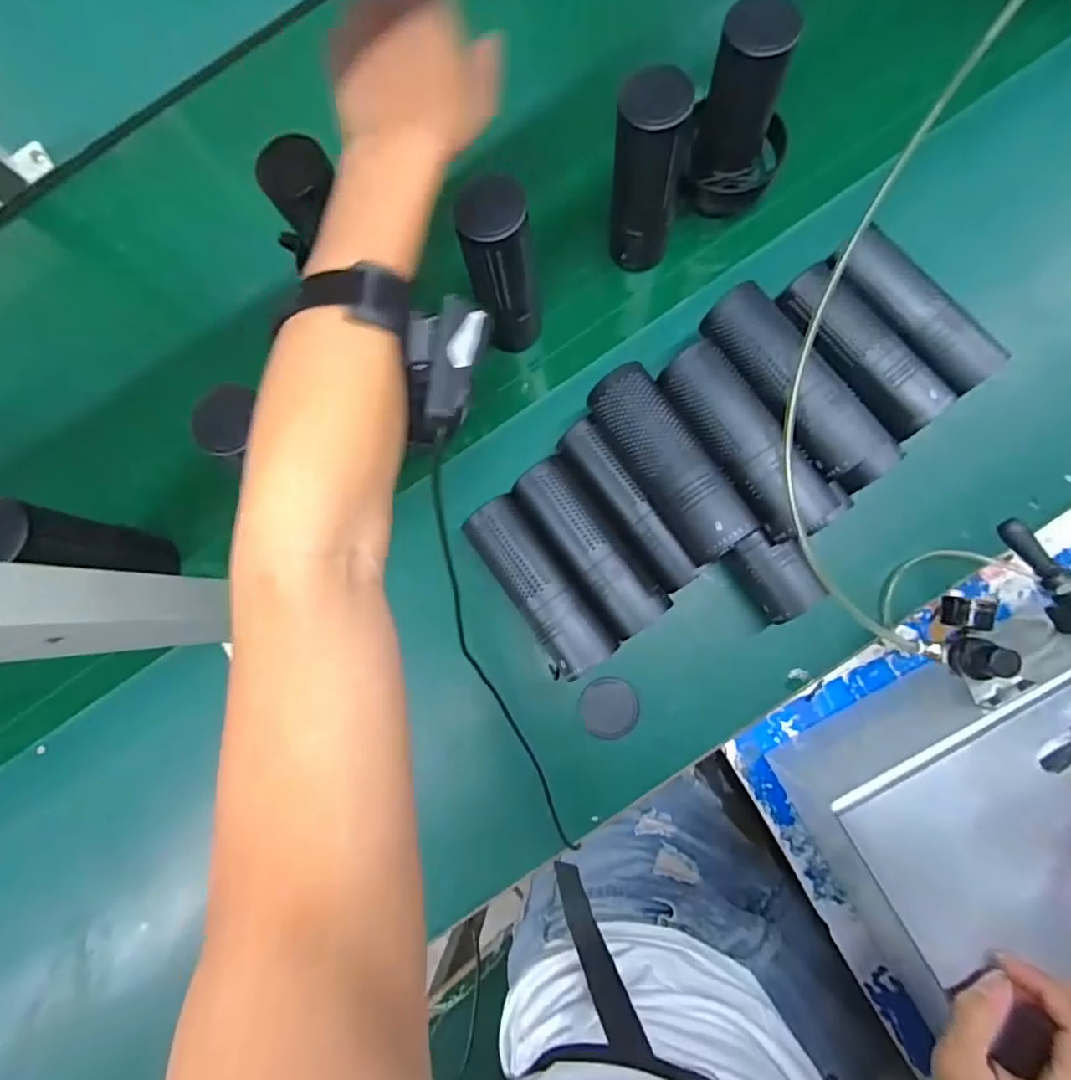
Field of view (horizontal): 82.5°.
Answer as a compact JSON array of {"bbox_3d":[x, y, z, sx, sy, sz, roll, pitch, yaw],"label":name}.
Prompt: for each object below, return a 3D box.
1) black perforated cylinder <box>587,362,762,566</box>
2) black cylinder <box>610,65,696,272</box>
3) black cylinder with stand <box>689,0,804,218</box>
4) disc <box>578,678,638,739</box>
[{"bbox_3d":[0.096,-0.071,0.478,0.050,0.043,0.142,-32,84,0],"label":"black perforated cylinder"},{"bbox_3d":[0.092,-0.291,0.500,0.062,0.163,0.045,5,83,5],"label":"black cylinder"},{"bbox_3d":[0.172,-0.342,0.503,0.079,0.165,0.064,18,85,7],"label":"black cylinder with stand"},{"bbox_3d":[0.065,0.147,0.534,0.049,0.004,0.052,-1,83,5],"label":"disc"}]

